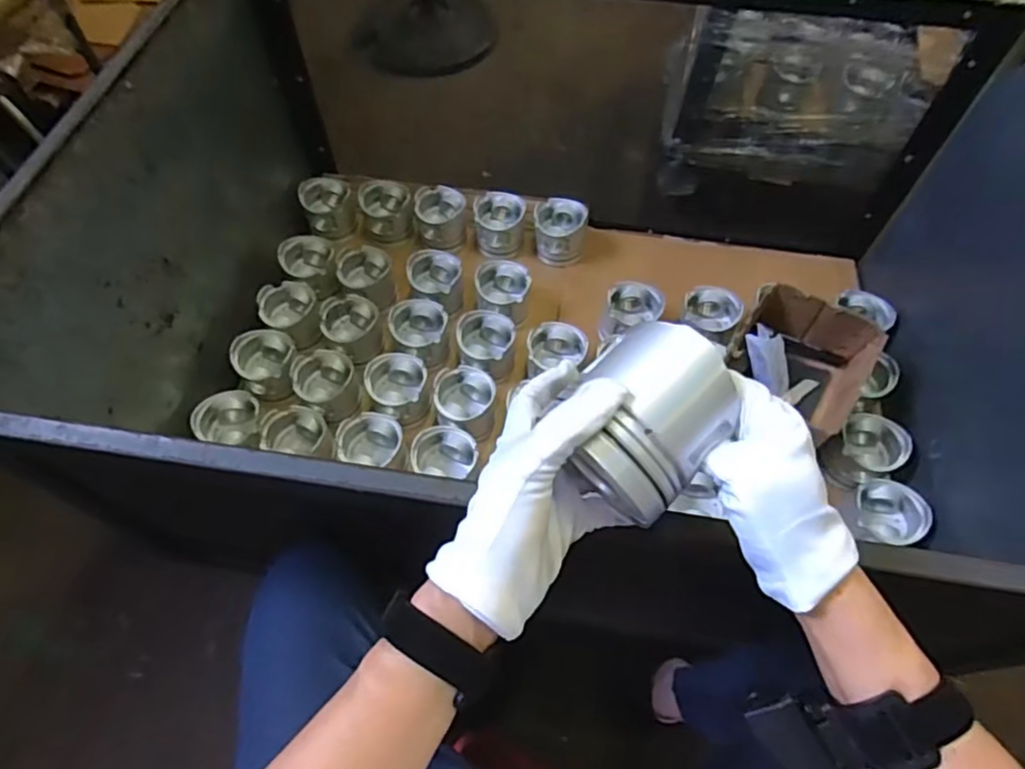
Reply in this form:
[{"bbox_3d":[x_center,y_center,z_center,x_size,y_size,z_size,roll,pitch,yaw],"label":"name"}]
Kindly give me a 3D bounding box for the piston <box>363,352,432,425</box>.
[{"bbox_3d":[-0.174,0.008,0.963,0.090,0.071,0.100,-34,67,-19],"label":"piston"}]

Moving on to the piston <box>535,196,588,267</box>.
[{"bbox_3d":[0.086,-0.277,1.138,0.095,0.075,0.101,6,60,2],"label":"piston"}]

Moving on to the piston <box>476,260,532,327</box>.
[{"bbox_3d":[-0.018,-0.151,1.070,0.096,0.077,0.100,16,61,8],"label":"piston"}]

